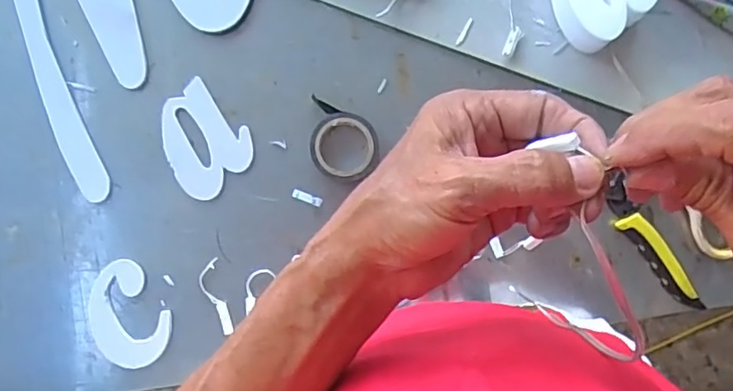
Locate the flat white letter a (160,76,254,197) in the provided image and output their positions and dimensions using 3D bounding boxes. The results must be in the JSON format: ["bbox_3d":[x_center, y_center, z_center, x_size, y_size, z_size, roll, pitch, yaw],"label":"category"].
[{"bbox_3d":[-0.142,-0.045,0.493,0.070,0.004,0.083,-43,90,0],"label":"flat white letter a"}]

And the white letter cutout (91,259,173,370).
[{"bbox_3d":[-0.203,0.103,0.489,0.063,0.009,0.084,-35,90,0],"label":"white letter cutout"}]

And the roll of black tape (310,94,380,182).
[{"bbox_3d":[-0.018,-0.045,0.483,0.056,0.024,0.066,6,90,0],"label":"roll of black tape"}]

